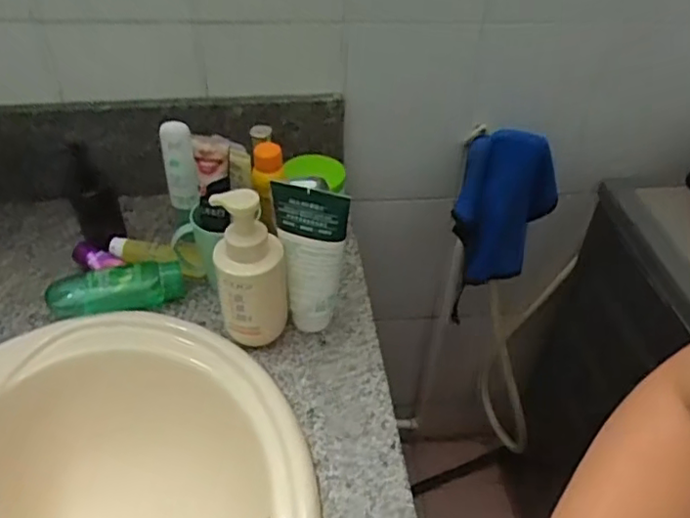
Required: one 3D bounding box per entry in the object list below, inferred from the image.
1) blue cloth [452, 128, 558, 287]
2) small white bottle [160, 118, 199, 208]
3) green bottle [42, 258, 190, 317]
[{"bbox_3d":[0.263,-0.080,0.994,0.177,0.341,0.030,-15,52,-12],"label":"blue cloth"},{"bbox_3d":[-0.212,-0.115,0.790,0.039,0.119,0.032,-9,43,-15],"label":"small white bottle"},{"bbox_3d":[-0.288,0.039,0.775,0.166,0.039,0.049,-8,42,-13],"label":"green bottle"}]

